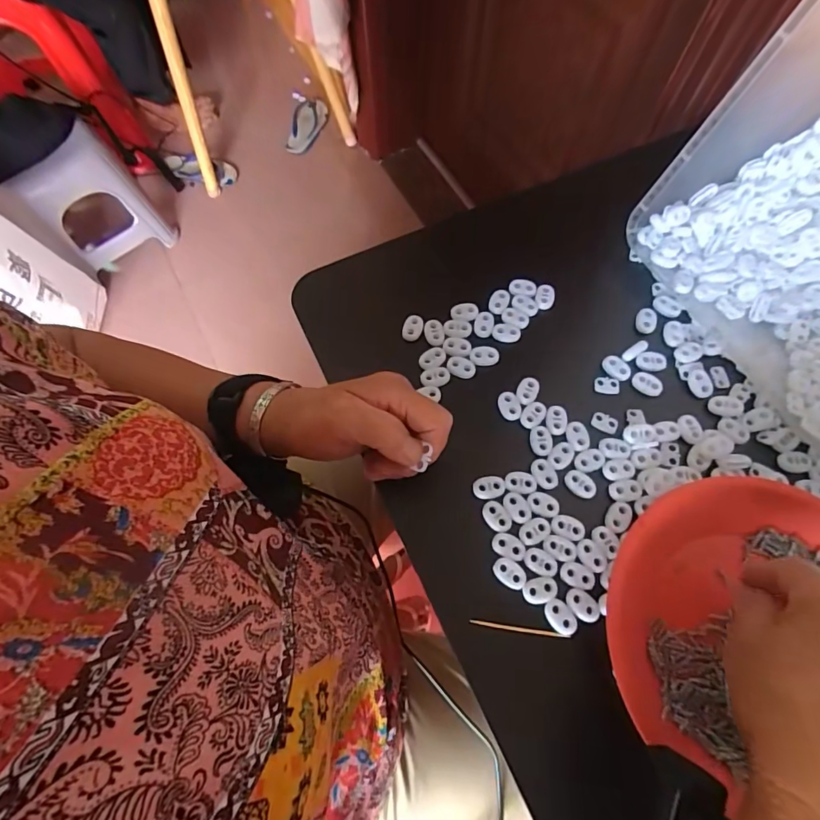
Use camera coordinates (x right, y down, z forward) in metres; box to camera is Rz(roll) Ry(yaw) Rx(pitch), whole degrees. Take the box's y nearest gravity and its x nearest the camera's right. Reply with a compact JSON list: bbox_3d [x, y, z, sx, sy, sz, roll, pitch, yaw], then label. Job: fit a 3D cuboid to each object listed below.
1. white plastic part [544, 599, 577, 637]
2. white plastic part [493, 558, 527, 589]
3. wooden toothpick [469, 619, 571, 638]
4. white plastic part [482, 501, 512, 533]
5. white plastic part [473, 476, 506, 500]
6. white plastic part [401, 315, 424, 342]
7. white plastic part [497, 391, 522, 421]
[{"bbox_3d":[0.097,0.134,0.296,0.015,0.004,0.023,-39,74,-13],"label":"white plastic part"},{"bbox_3d":[0.067,0.108,0.307,0.023,0.004,0.015,28,72,10],"label":"white plastic part"},{"bbox_3d":[0.070,0.141,0.296,0.063,0.004,0.004,8,69,3],"label":"wooden toothpick"},{"bbox_3d":[0.061,0.074,0.320,0.015,0.004,0.022,-39,74,-14],"label":"white plastic part"},{"bbox_3d":[0.056,0.055,0.327,0.022,0.004,0.015,-8,69,-3],"label":"white plastic part"},{"bbox_3d":[0.002,-0.067,0.370,0.015,0.004,0.021,14,70,5],"label":"white plastic part"},{"bbox_3d":[0.076,-0.003,0.351,0.016,0.004,0.022,-22,71,-8],"label":"white plastic part"}]

